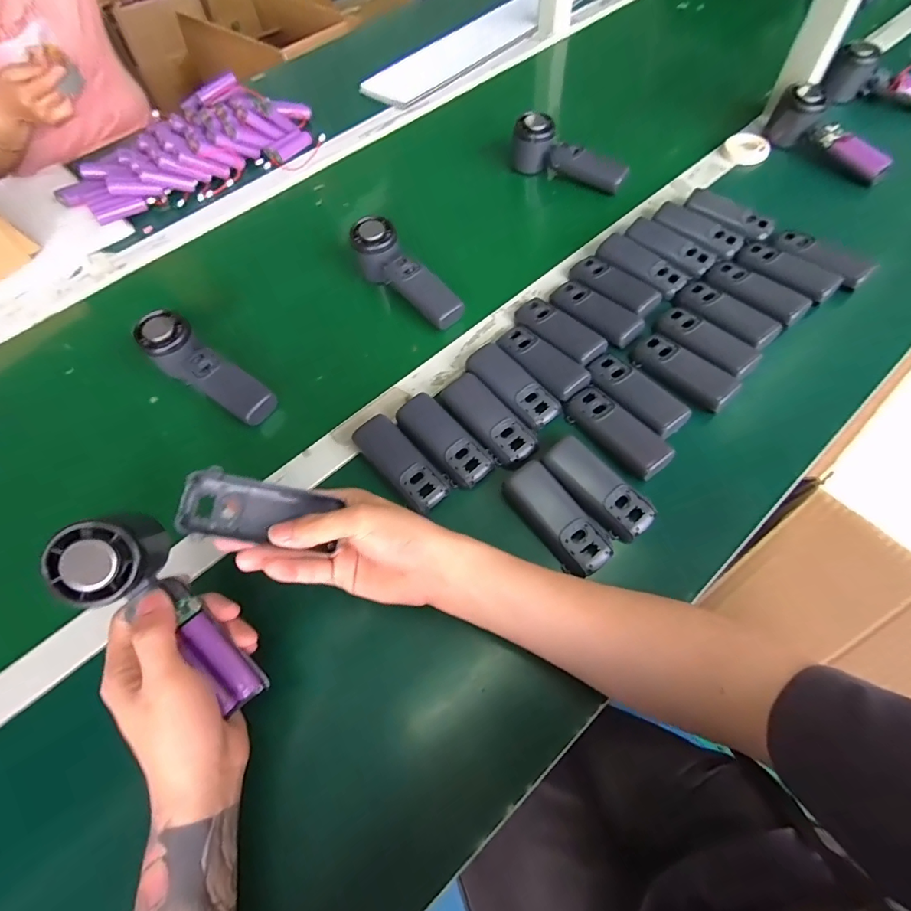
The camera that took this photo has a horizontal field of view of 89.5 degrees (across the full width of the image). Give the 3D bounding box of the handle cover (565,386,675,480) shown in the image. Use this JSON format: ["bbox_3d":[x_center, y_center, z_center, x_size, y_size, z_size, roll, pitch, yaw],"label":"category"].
[{"bbox_3d":[0.152,-0.025,0.430,0.040,0.015,0.104,-38,66,-15],"label":"handle cover"}]

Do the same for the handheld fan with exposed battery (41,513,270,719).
[{"bbox_3d":[-0.196,0.110,0.312,0.055,0.040,0.160,-37,103,-15],"label":"handheld fan with exposed battery"}]

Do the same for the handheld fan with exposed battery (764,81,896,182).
[{"bbox_3d":[0.479,-0.409,0.584,0.041,0.053,0.157,-34,66,-13],"label":"handheld fan with exposed battery"}]

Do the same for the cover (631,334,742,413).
[{"bbox_3d":[0.227,-0.085,0.456,0.042,0.013,0.101,-40,67,-16],"label":"cover"}]

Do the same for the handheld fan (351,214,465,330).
[{"bbox_3d":[-0.058,-0.212,0.537,0.058,0.035,0.160,-41,80,-16],"label":"handheld fan"}]

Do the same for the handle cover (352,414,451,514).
[{"bbox_3d":[-0.051,0.006,0.432,0.040,0.017,0.106,-39,67,-15],"label":"handle cover"}]

